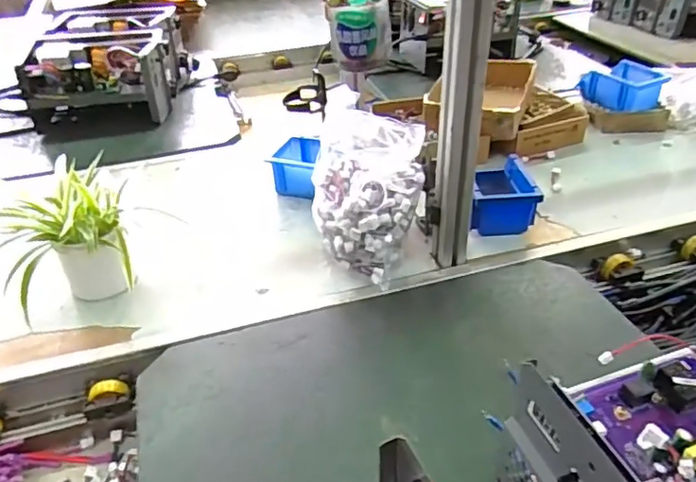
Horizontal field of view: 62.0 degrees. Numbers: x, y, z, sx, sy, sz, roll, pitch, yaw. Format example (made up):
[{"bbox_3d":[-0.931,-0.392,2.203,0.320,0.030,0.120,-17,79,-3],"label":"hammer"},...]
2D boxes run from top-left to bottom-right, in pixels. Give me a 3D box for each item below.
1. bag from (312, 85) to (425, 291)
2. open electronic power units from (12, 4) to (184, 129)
[{"bbox_3d":[0.027,-0.067,0.824,0.152,0.199,0.179,0,35,3],"label":"bag"},{"bbox_3d":[-0.552,-0.425,1.376,0.293,0.161,0.427,-5,35,-4],"label":"open electronic power units"}]

